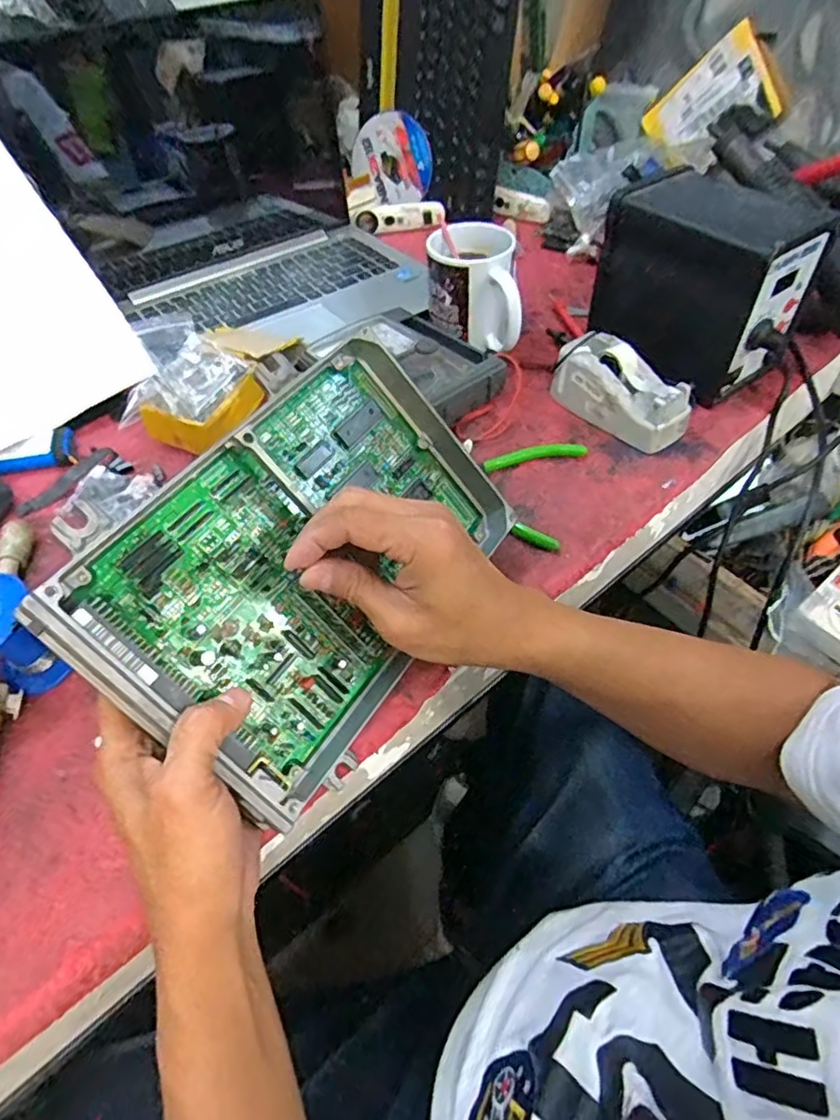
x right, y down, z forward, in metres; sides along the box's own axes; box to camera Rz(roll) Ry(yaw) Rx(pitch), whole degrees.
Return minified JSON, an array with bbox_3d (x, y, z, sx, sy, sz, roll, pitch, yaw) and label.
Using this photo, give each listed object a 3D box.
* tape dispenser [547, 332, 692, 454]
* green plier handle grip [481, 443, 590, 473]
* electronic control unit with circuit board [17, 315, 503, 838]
[{"bbox_3d":[0.172,-0.146,0.531,0.054,0.054,0.121,-37,58,-27],"label":"tape dispenser"},{"bbox_3d":[0.094,-0.085,0.507,0.087,0.013,0.014,-10,50,-8],"label":"green plier handle grip"},{"bbox_3d":[-0.057,-0.004,0.345,0.183,0.030,0.242,48,61,-16],"label":"electronic control unit with circuit board"}]

